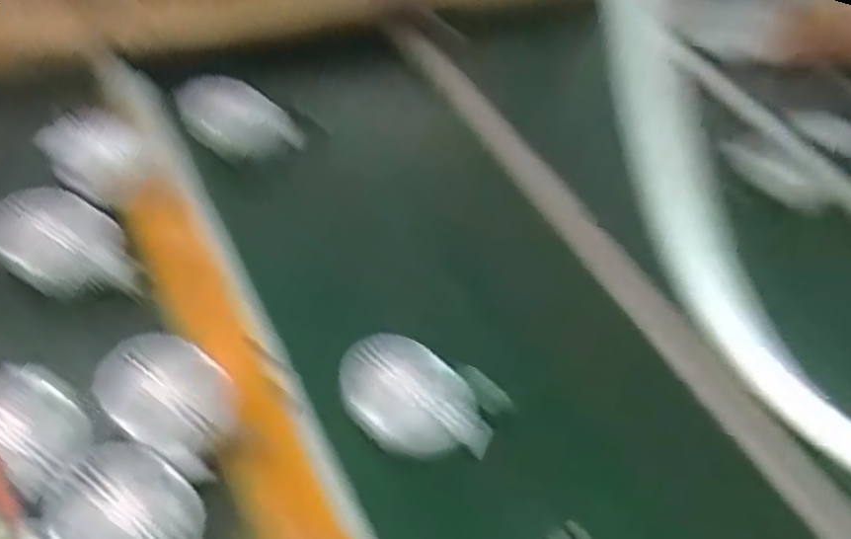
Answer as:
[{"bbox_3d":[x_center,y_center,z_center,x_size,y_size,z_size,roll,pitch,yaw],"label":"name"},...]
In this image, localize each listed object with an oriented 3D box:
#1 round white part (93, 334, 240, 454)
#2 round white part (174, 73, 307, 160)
[{"bbox_3d":[-0.211,0.101,0.618,0.117,0.023,0.084,27,53,17],"label":"round white part"},{"bbox_3d":[-0.234,-0.181,0.902,0.176,0.046,0.077,30,54,19],"label":"round white part"}]

